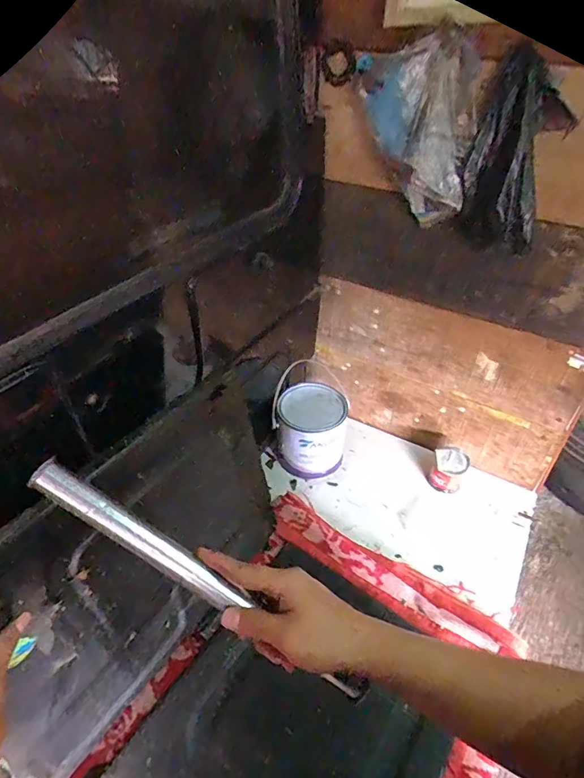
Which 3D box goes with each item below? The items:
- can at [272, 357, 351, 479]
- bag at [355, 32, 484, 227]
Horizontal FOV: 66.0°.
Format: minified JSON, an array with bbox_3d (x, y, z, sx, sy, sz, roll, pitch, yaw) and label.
[{"bbox_3d":[0.040,0.089,0.977,0.158,0.155,0.148,0,39,-1],"label":"can"},{"bbox_3d":[0.182,-0.387,0.675,0.061,0.229,0.192,-31,48,-31],"label":"bag"}]

